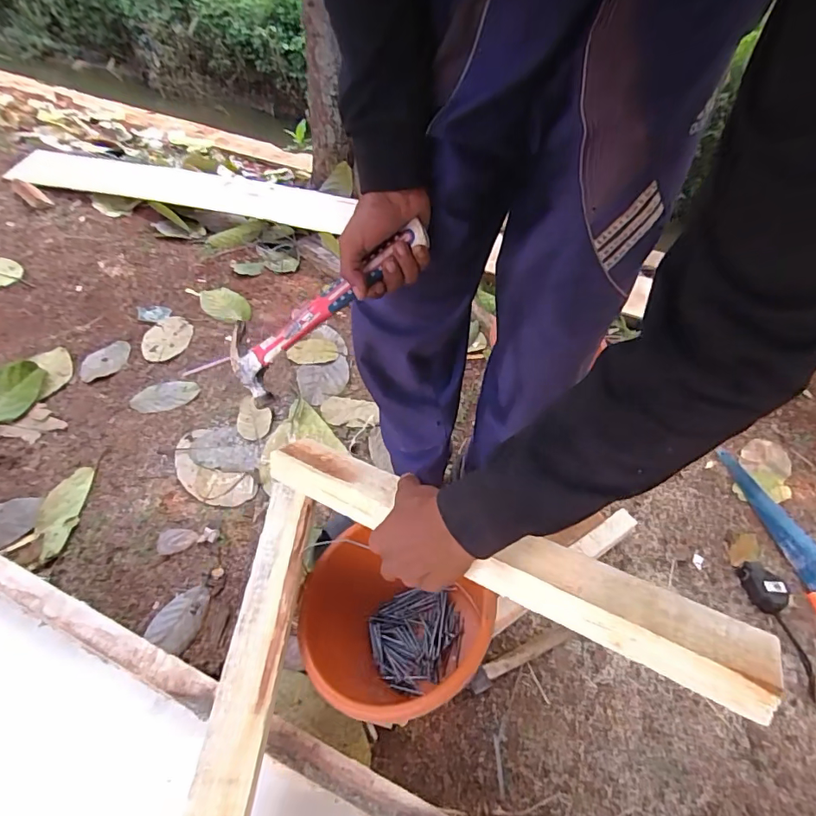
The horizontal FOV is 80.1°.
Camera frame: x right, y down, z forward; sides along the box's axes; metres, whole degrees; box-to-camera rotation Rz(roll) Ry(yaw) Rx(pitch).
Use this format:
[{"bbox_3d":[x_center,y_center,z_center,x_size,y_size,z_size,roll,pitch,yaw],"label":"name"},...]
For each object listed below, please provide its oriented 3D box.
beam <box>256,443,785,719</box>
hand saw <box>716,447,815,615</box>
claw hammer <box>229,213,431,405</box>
[{"bbox_3d":[0.055,0.122,0.464,0.493,0.034,0.061,18,47,30],"label":"beam"},{"bbox_3d":[0.753,0.255,0.930,0.124,0.023,0.432,-1,48,-6],"label":"hand saw"},{"bbox_3d":[-0.092,-0.112,0.535,0.264,0.055,0.080,-35,50,15],"label":"claw hammer"}]

